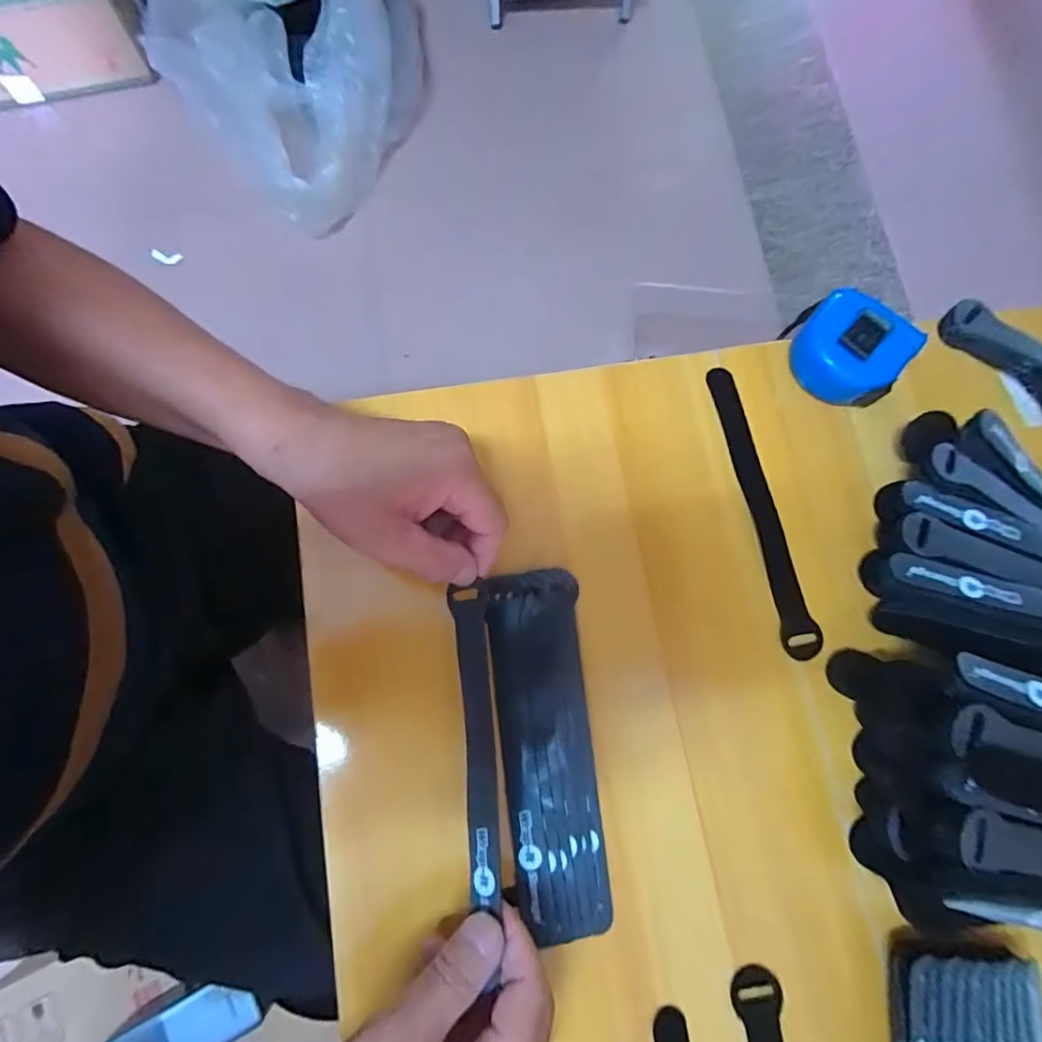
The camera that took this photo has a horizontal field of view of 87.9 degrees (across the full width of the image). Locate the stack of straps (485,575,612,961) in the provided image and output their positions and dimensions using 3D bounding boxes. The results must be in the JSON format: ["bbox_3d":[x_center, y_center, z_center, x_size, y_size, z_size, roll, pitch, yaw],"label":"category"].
[{"bbox_3d":[0.015,0.131,0.321,0.055,0.010,0.199,-5,77,-3],"label":"stack of straps"}]

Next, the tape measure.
[{"bbox_3d":[0.222,-0.118,0.365,0.062,0.035,0.075,-41,81,-10],"label":"tape measure"}]

